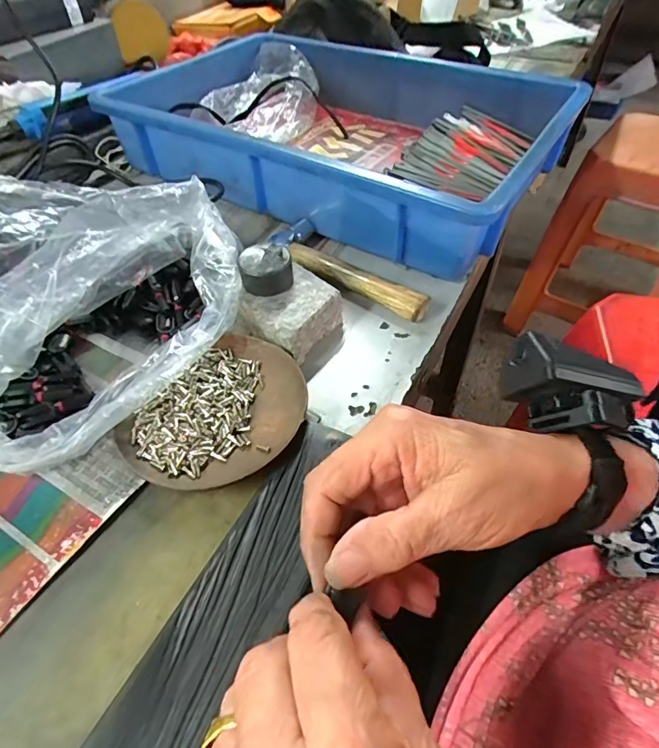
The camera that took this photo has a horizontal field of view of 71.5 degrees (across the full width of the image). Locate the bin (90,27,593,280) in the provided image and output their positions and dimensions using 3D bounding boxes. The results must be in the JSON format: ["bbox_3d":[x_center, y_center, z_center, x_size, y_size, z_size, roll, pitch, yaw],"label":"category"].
[{"bbox_3d":[0.013,-0.264,0.492,0.425,0.081,0.304,25,54,22],"label":"bin"}]

